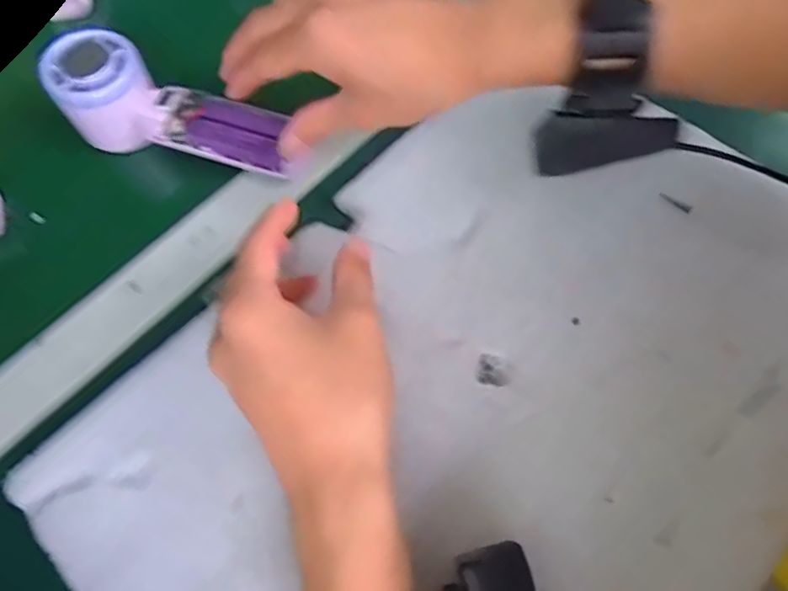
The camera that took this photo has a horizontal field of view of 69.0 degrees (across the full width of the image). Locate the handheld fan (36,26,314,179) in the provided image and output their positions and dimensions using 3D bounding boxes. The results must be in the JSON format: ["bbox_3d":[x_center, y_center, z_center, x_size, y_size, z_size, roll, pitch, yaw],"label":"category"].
[{"bbox_3d":[-0.132,-0.111,0.362,0.168,0.041,0.054,21,70,1],"label":"handheld fan"}]

